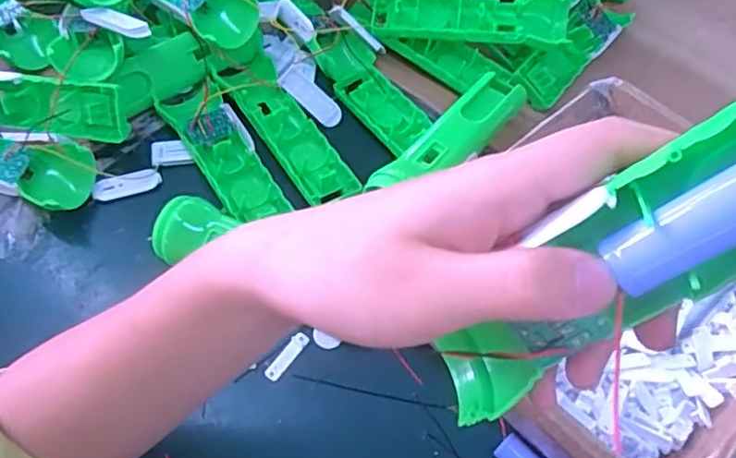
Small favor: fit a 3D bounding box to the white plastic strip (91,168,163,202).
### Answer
[{"bbox_3d":[-0.183,-0.033,0.484,0.049,0.004,0.018,-18,89,-19],"label":"white plastic strip"}]

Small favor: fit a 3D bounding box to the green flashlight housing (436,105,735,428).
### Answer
[{"bbox_3d":[0.078,0.009,0.179,0.028,0.159,0.037,7,47,-48],"label":"green flashlight housing"}]

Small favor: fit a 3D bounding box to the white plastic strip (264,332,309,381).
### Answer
[{"bbox_3d":[-0.054,0.085,0.423,0.010,0.005,0.036,36,63,17],"label":"white plastic strip"}]

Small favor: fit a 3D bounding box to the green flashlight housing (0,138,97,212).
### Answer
[{"bbox_3d":[-0.283,-0.053,0.470,0.161,0.028,0.049,16,59,7],"label":"green flashlight housing"}]

